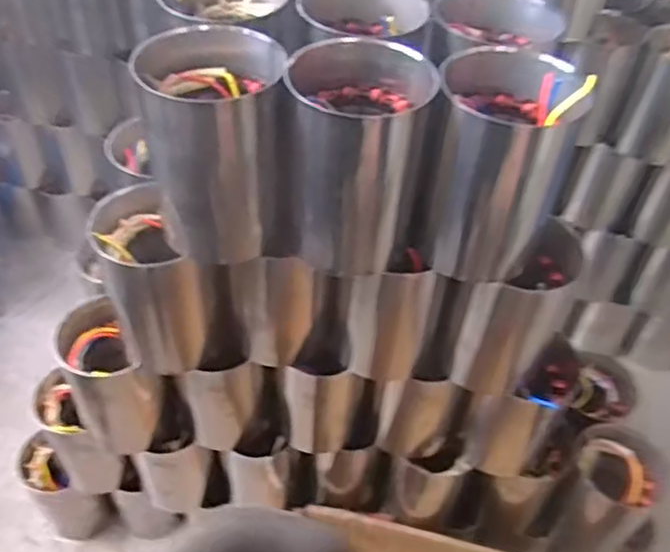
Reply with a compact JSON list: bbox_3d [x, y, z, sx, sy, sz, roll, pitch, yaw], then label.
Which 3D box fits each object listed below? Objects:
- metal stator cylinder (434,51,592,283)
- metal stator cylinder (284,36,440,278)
[{"bbox_3d":[0.108,-0.076,0.459,0.088,0.143,0.077,10,47,6],"label":"metal stator cylinder"},{"bbox_3d":[0.013,-0.081,0.456,0.088,0.142,0.078,5,46,1],"label":"metal stator cylinder"}]

